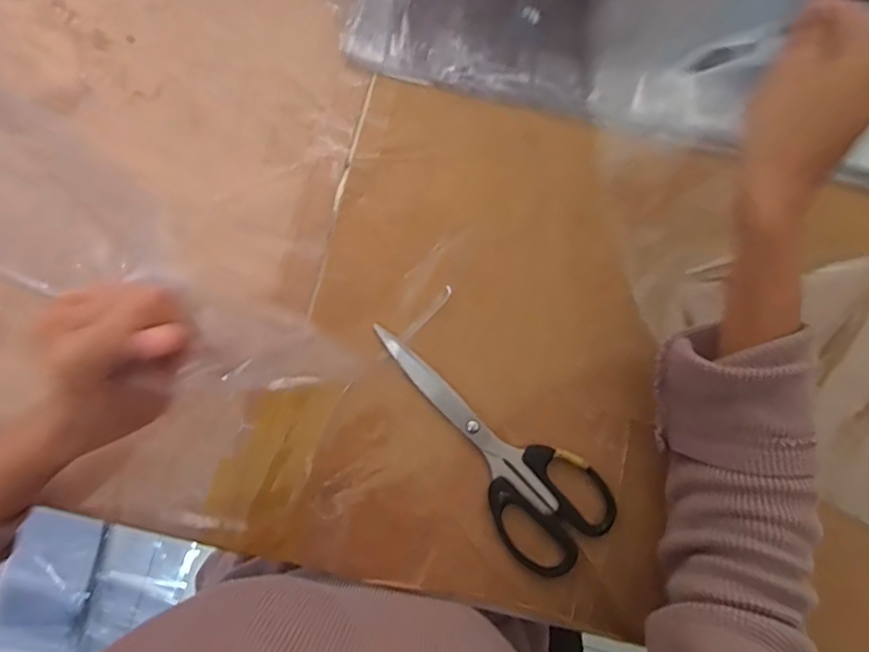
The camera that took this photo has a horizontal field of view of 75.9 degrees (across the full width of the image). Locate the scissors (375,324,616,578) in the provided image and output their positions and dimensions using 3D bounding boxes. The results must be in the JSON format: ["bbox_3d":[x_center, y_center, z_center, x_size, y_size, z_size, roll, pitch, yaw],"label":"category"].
[{"bbox_3d":[0.035,0.072,0.365,0.070,0.007,0.190,-40,83,-8],"label":"scissors"}]

